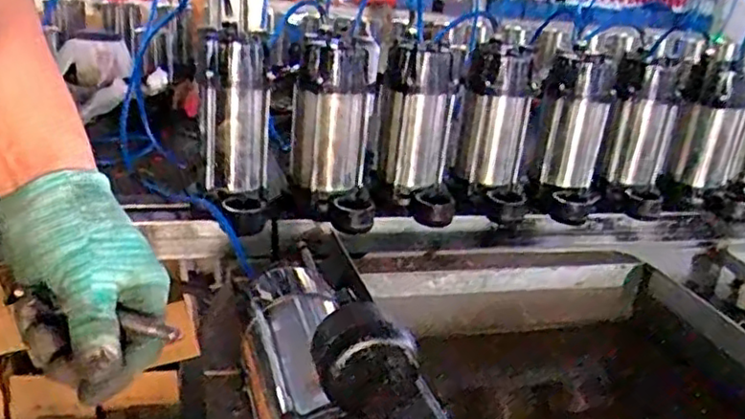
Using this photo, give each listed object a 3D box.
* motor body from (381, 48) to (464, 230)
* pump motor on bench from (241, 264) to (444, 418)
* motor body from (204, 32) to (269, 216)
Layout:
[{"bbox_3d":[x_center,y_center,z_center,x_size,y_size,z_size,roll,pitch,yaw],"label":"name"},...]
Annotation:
[{"bbox_3d":[0.063,-0.108,0.927,0.112,0.222,0.115,3,22,-7],"label":"motor body"},{"bbox_3d":[-0.031,0.108,0.460,0.102,0.155,0.198,-1,22,-16],"label":"pump motor on bench"},{"bbox_3d":[-0.170,-0.106,0.820,0.084,0.195,0.091,1,22,-12],"label":"motor body"}]

